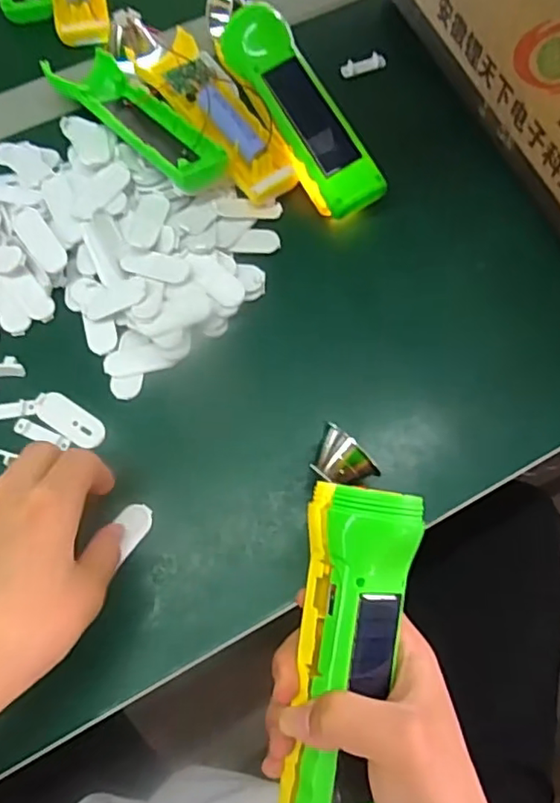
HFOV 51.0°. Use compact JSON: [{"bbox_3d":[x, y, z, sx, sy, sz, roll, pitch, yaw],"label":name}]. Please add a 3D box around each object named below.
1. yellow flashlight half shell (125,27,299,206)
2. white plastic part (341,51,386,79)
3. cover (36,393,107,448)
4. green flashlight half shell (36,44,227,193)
[{"bbox_3d":[-0.048,-0.209,0.424,0.050,0.037,0.155,-33,74,-12],"label":"yellow flashlight half shell"},{"bbox_3d":[0.066,-0.268,0.467,0.037,0.006,0.012,-22,72,-8],"label":"white plastic part"},{"bbox_3d":[-0.131,0.011,0.370,0.047,0.004,0.021,33,73,10],"label":"cover"},{"bbox_3d":[-0.100,-0.204,0.407,0.049,0.029,0.154,-43,76,-15],"label":"green flashlight half shell"}]

